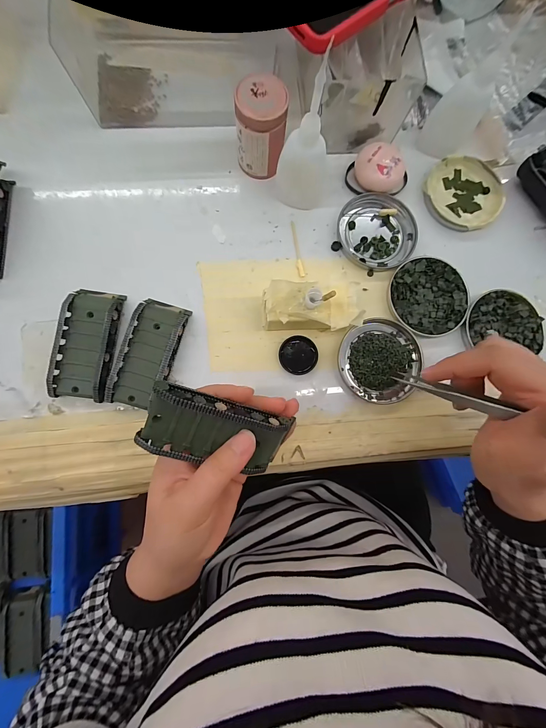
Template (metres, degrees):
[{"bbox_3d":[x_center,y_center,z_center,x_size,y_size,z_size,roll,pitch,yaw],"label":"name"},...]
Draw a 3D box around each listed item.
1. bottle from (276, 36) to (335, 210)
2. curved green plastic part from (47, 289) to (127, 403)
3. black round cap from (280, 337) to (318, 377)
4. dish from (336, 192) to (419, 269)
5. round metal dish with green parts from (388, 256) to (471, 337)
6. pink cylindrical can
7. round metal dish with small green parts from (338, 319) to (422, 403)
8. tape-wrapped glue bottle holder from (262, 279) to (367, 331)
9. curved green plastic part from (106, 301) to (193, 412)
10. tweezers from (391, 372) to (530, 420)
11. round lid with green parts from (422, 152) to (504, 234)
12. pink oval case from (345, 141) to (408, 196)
[{"bbox_3d":[0.033,-0.185,0.241,0.047,0.115,0.050,21,82,-1],"label":"bottle"},{"bbox_3d":[-0.162,-0.018,0.256,0.047,0.020,0.095,7,83,-3],"label":"curved green plastic part"},{"bbox_3d":[0.024,-0.008,0.272,0.035,0.007,0.035,0,83,-4],"label":"black round cap"},{"bbox_3d":[0.105,-0.134,0.293,0.079,0.007,0.072,0,83,-4],"label":"dish"},{"bbox_3d":[0.151,-0.066,0.285,0.075,0.010,0.077,0,83,-4],"label":"round metal dish with green parts"},{"bbox_3d":[-0.011,-0.211,0.267,0.043,0.064,0.041,0,83,-4],"label":"pink cylindrical can"},{"bbox_3d":[0.102,-0.003,0.274,0.074,0.009,0.078,0,83,-4],"label":"round metal dish with small green parts"},{"bbox_3d":[0.034,-0.049,0.261,0.085,0.042,0.041,1,83,-4],"label":"tape-wrapped glue bottle holder"},{"bbox_3d":[-0.109,-0.010,0.258,0.043,0.020,0.096,17,82,-2],"label":"curved green plastic part"},{"bbox_3d":[0.134,0.026,0.184,0.011,0.129,0.009,41,80,-36],"label":"tweezers"},{"bbox_3d":[0.198,-0.177,0.303,0.073,0.012,0.080,0,83,-4],"label":"round lid with green parts"},{"bbox_3d":[0.105,-0.191,0.292,0.055,0.023,0.046,36,82,1],"label":"pink oval case"}]

